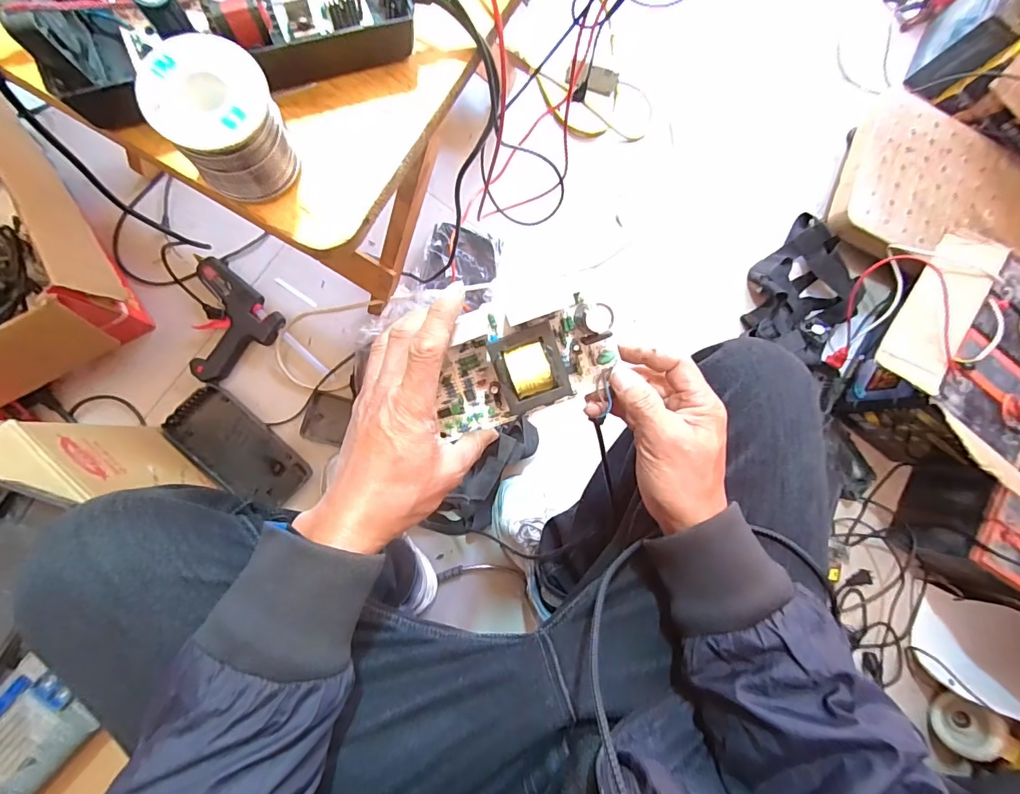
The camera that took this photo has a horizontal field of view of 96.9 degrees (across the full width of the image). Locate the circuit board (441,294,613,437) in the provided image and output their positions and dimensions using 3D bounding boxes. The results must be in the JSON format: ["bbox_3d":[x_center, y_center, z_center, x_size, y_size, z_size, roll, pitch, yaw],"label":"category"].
[{"bbox_3d":[0.007,-0.022,0.339,0.144,0.051,0.075,-25,90,14],"label":"circuit board"}]

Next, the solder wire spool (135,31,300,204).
[{"bbox_3d":[-0.140,-0.135,0.226,0.051,0.052,0.052,1,86,-8],"label":"solder wire spool"}]

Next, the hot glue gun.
[{"bbox_3d":[-0.489,-0.126,0.754,0.173,0.030,0.158,42,81,-4],"label":"hot glue gun"}]

